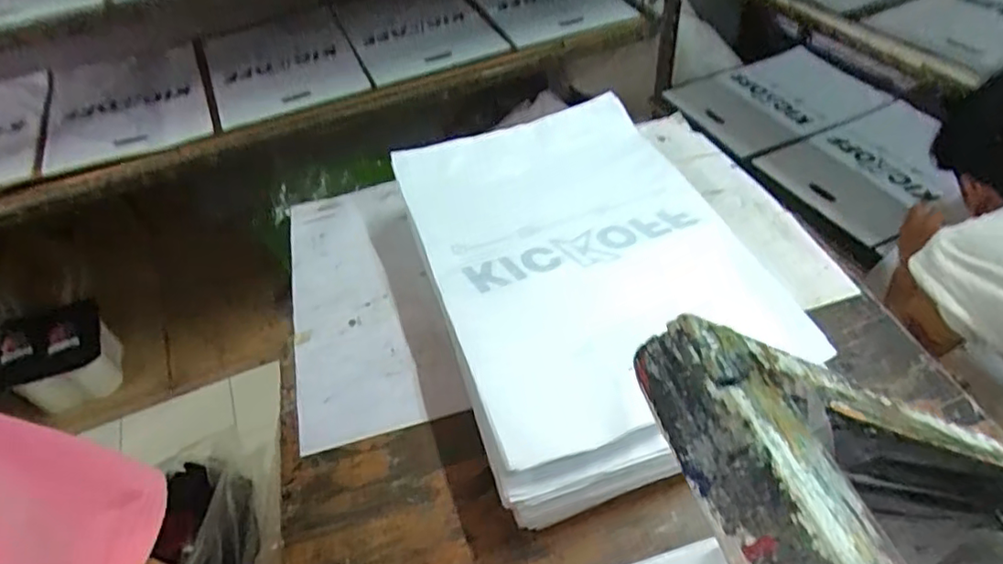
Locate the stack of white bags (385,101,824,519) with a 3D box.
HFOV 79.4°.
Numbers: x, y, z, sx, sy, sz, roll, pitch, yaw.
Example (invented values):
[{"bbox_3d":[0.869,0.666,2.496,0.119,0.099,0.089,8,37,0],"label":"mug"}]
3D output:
[{"bbox_3d":[0.108,-0.025,0.767,0.386,0.114,0.554,-17,48,-8],"label":"stack of white bags"}]

